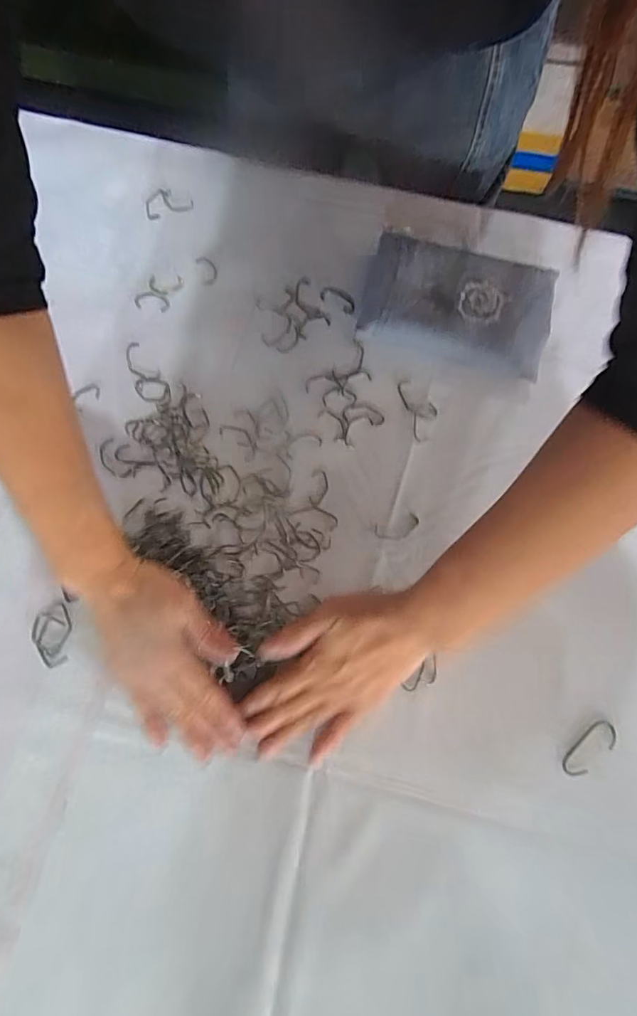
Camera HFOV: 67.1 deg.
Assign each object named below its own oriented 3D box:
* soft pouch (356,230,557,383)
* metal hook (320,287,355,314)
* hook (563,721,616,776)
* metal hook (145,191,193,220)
[{"bbox_3d":[0.126,-0.191,0.436,0.167,0.034,0.123,16,76,4],"label":"soft pouch"},{"bbox_3d":[0.019,-0.199,0.455,0.037,0.004,0.019,31,78,8],"label":"metal hook"},{"bbox_3d":[0.203,0.181,0.360,0.049,0.004,0.020,-34,78,-8],"label":"hook"},{"bbox_3d":[-0.151,-0.307,0.483,0.047,0.005,0.028,-14,76,-3],"label":"metal hook"}]

